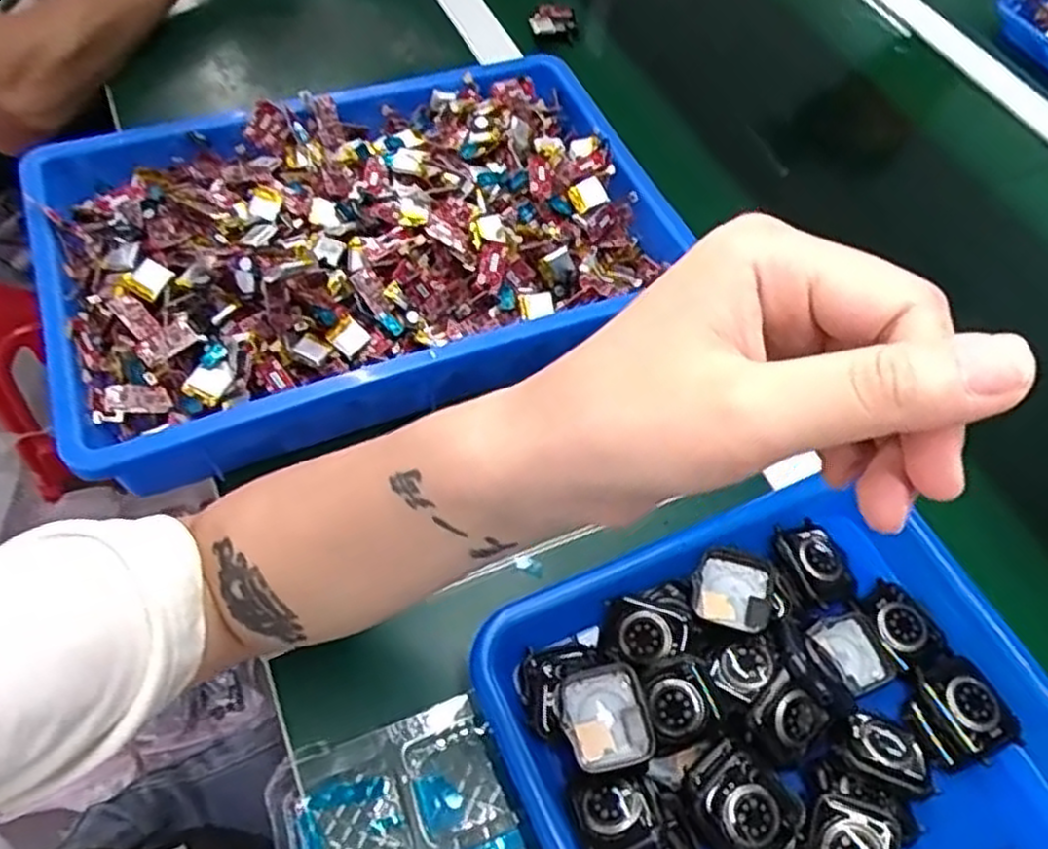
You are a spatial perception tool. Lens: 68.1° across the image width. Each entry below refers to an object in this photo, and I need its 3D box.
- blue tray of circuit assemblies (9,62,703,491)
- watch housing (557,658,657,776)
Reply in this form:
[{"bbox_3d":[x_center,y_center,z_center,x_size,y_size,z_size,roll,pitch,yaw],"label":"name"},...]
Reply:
[{"bbox_3d":[-0.108,-0.128,0.494,0.366,0.052,0.262,-21,61,-19],"label":"blue tray of circuit assemblies"},{"bbox_3d":[0.036,0.129,0.342,0.037,0.009,0.042,-17,66,-9],"label":"watch housing"}]

